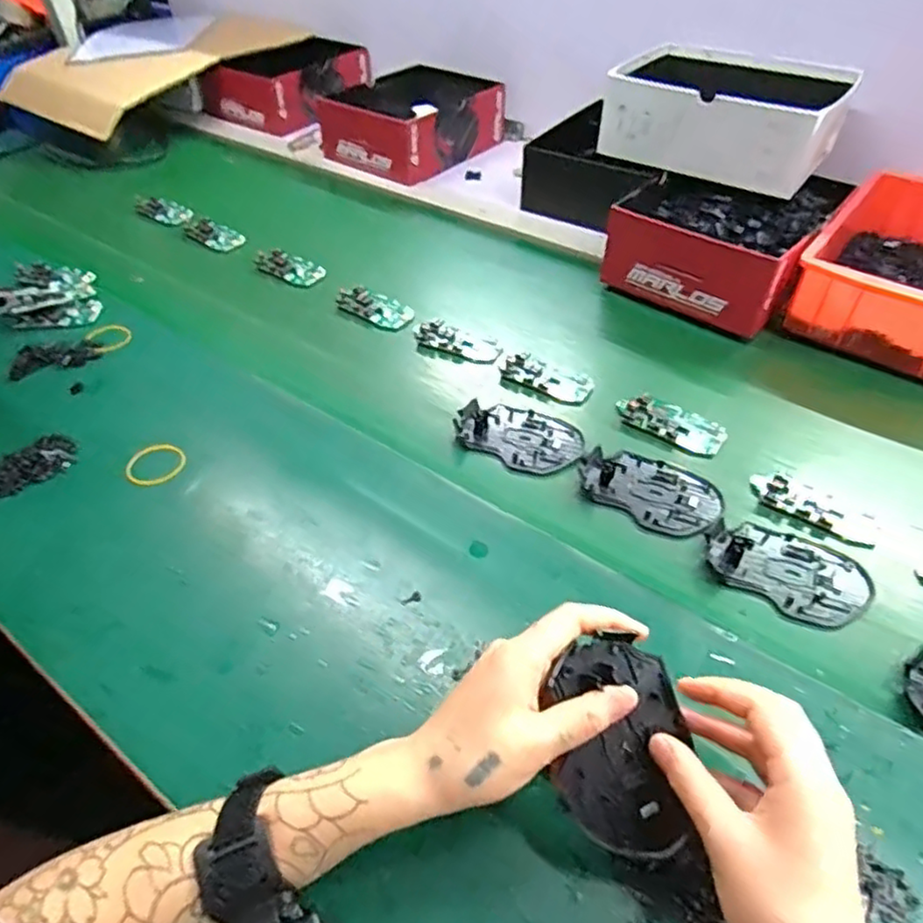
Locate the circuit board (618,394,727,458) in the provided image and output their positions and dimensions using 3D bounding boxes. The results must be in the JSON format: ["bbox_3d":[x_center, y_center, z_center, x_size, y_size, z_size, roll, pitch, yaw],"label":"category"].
[{"bbox_3d":[0.193,-0.037,0.597,0.097,0.006,0.043,28,54,25],"label":"circuit board"}]

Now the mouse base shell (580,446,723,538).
[{"bbox_3d":[0.158,0.022,0.543,0.113,0.007,0.073,29,55,26],"label":"mouse base shell"}]

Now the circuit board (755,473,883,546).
[{"bbox_3d":[0.285,0.036,0.522,0.097,0.007,0.036,30,55,26],"label":"circuit board"}]

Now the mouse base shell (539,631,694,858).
[{"bbox_3d":[0.086,0.152,0.345,0.075,0.011,0.110,-3,80,-13],"label":"mouse base shell"}]

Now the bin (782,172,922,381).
[{"bbox_3d":[0.496,-0.208,0.689,0.202,0.080,0.292,29,55,26],"label":"bin"}]

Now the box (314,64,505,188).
[{"bbox_3d":[-0.076,-0.558,1.041,0.226,0.079,0.272,32,54,27],"label":"box"}]

